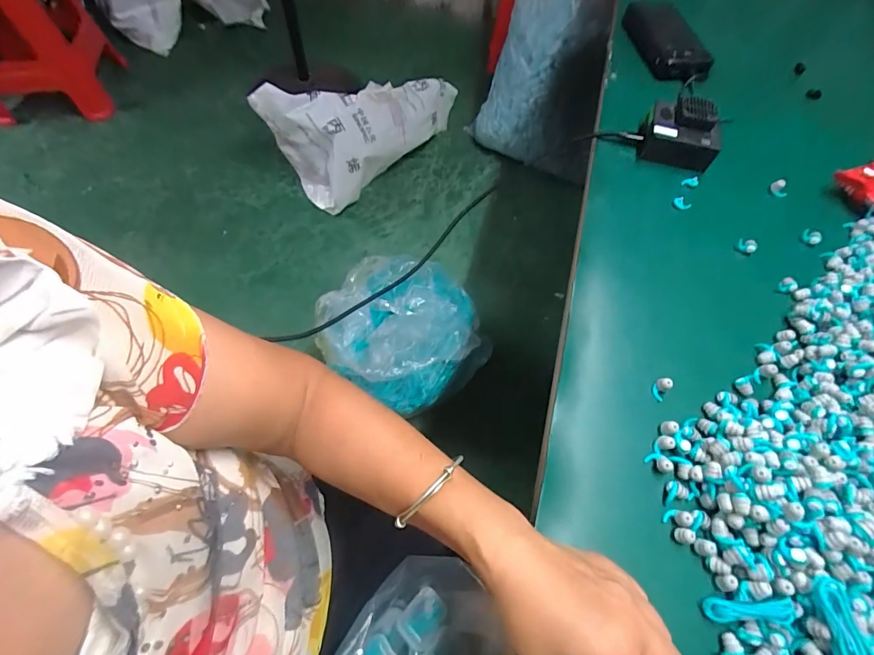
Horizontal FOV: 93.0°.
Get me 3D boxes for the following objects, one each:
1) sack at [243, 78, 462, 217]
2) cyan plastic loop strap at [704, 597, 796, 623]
[{"bbox_3d":[-0.196,-0.661,1.337,0.630,0.287,0.284,-31,68,-17],"label":"sack"},{"bbox_3d":[0.207,0.189,0.276,0.051,0.009,0.014,-13,59,21],"label":"cyan plastic loop strap"}]

